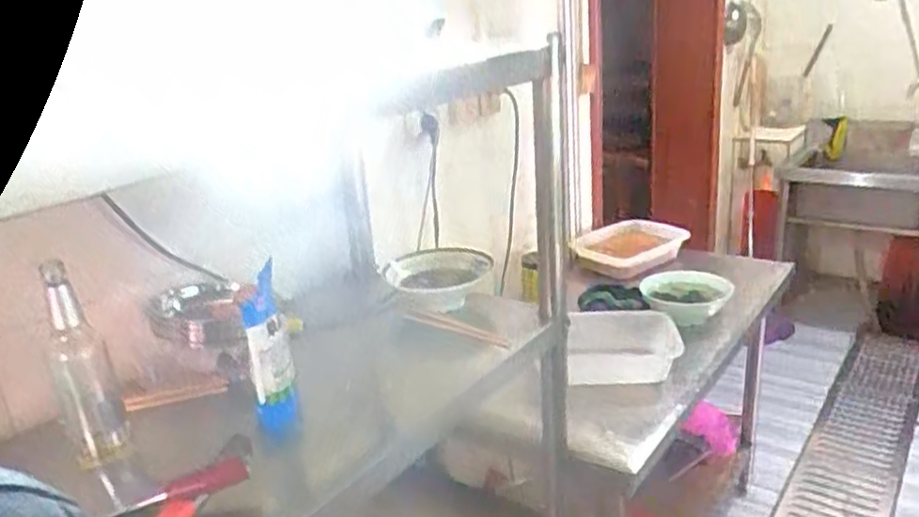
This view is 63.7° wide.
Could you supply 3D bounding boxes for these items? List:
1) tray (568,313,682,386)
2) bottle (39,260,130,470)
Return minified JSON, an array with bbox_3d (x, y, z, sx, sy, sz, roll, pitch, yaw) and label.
[{"bbox_3d":[0.342,0.189,1.534,0.224,0.167,0.058,5,21,25],"label":"tray"},{"bbox_3d":[-0.447,0.123,0.876,0.060,0.240,0.050,-13,21,-24],"label":"bottle"}]

